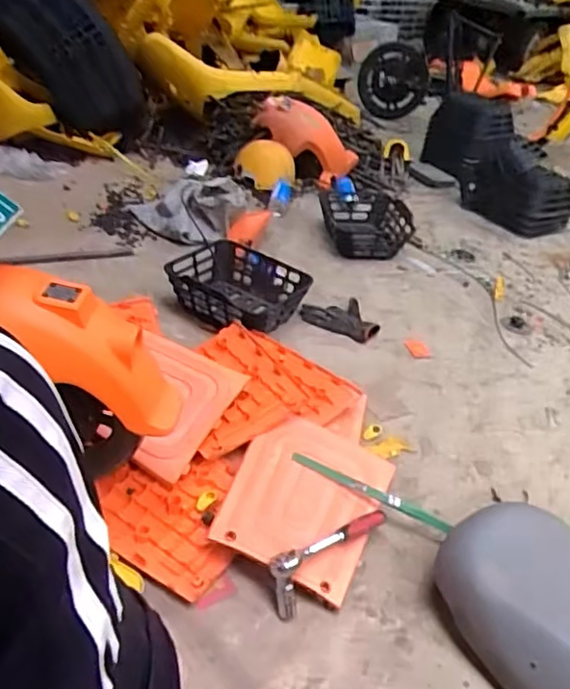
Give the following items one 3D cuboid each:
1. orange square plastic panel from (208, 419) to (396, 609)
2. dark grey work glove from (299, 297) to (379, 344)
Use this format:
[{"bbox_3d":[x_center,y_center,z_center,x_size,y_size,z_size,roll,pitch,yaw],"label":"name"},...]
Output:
[{"bbox_3d":[0.037,0.262,1.091,0.248,0.028,0.324,24,38,9],"label":"orange square plastic panel"},{"bbox_3d":[0.149,-0.073,1.643,0.201,0.032,0.136,17,37,13],"label":"dark grey work glove"}]

